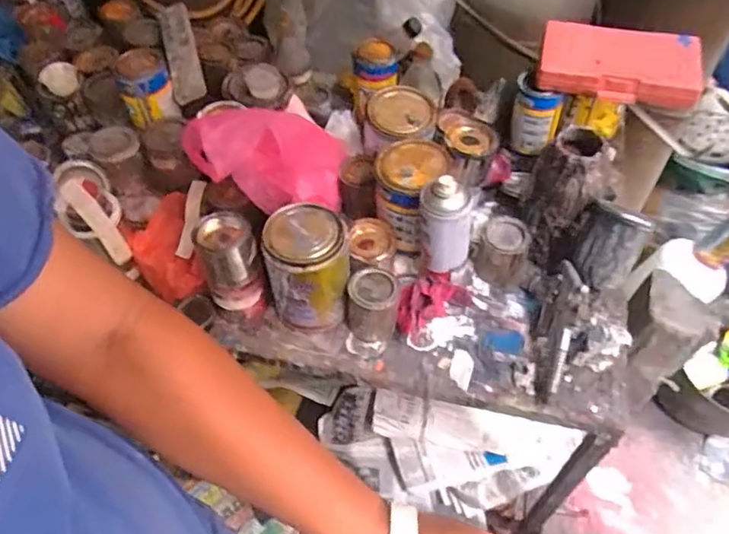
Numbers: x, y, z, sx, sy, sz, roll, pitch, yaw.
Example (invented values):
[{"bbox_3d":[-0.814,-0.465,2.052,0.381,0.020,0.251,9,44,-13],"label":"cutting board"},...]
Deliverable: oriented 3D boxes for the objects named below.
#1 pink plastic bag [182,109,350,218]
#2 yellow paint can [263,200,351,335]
[{"bbox_3d":[-0.118,-0.135,0.790,0.202,0.159,0.072,-18,53,-10],"label":"pink plastic bag"},{"bbox_3d":[-0.072,0.004,0.780,0.108,0.141,0.100,-11,53,-5],"label":"yellow paint can"}]

